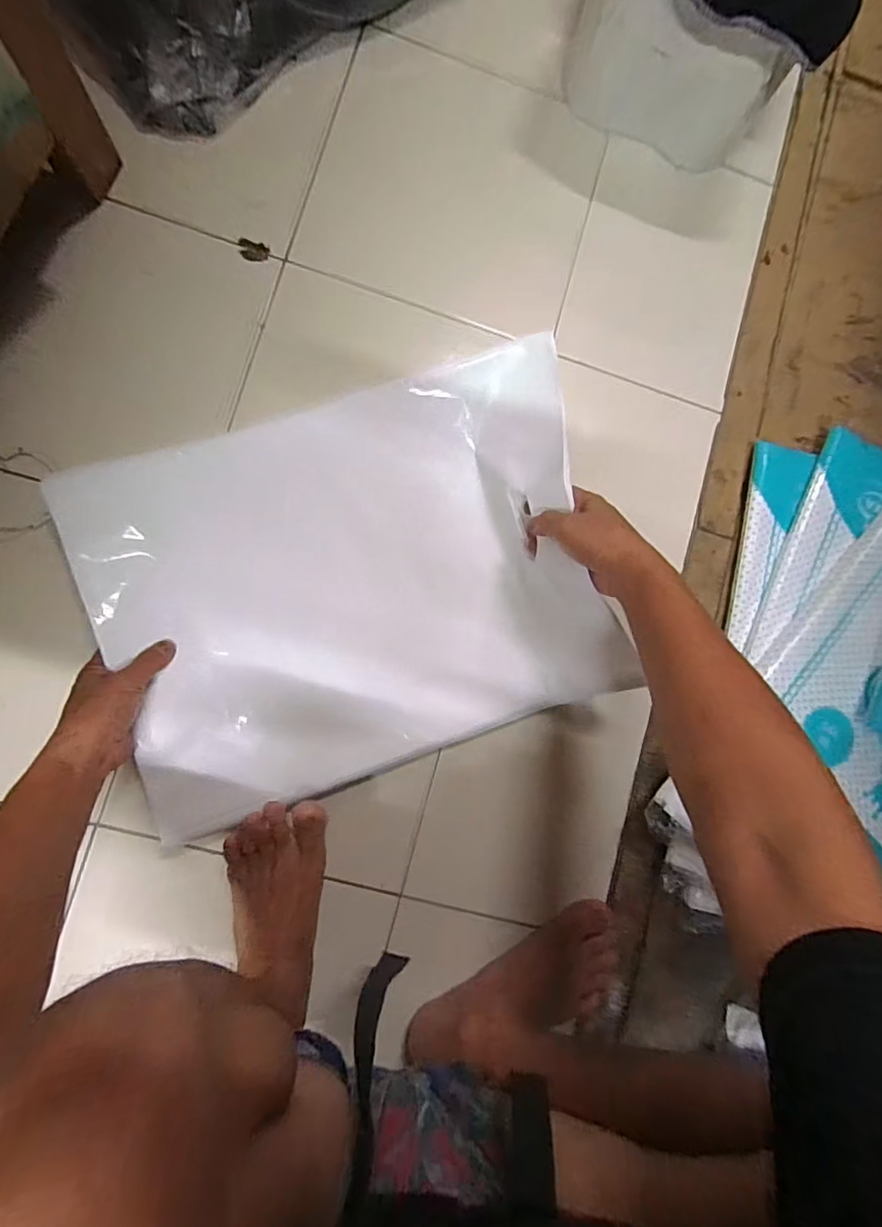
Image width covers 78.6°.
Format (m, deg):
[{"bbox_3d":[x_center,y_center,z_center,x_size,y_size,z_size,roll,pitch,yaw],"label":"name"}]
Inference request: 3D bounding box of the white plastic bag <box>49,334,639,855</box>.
[{"bbox_3d":[-0.078,-0.027,0.506,0.449,0.102,0.353,-17,88,-9],"label":"white plastic bag"}]

